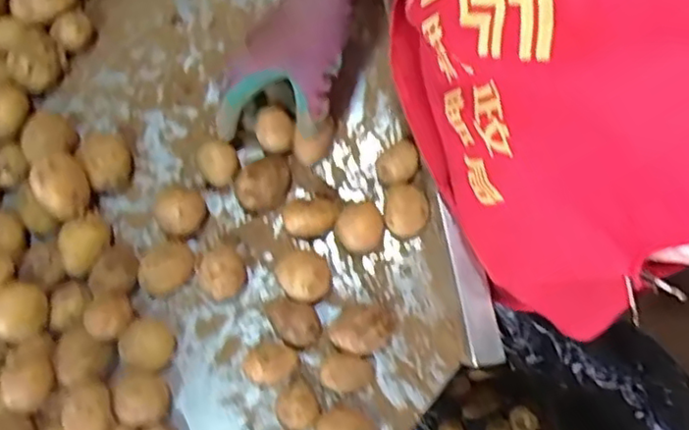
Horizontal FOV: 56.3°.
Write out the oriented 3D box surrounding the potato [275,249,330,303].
[{"bbox_3d":[-0.033,0.051,0.536,0.041,0.037,0.042,0,78,0],"label":"potato"}]

